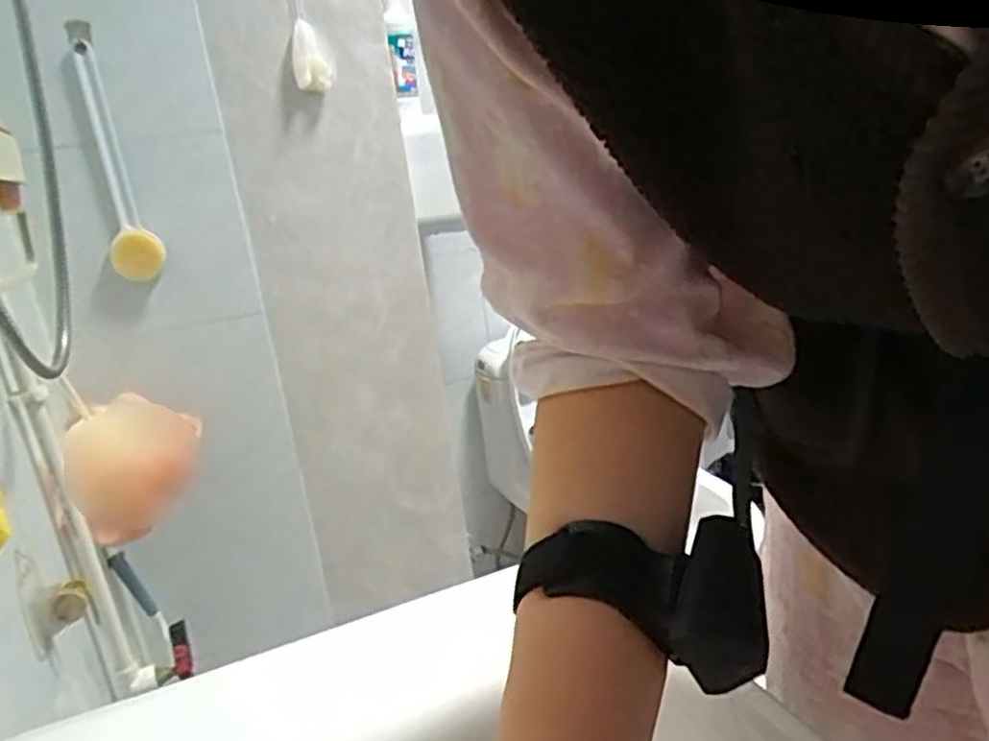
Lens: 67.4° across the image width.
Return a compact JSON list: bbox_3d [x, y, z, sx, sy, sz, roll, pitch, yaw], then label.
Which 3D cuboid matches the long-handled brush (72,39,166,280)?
[{"bbox_3d":[-0.579,-0.312,1.130,0.068,0.336,0.057,-13,17,-17],"label":"long-handled brush"}]

